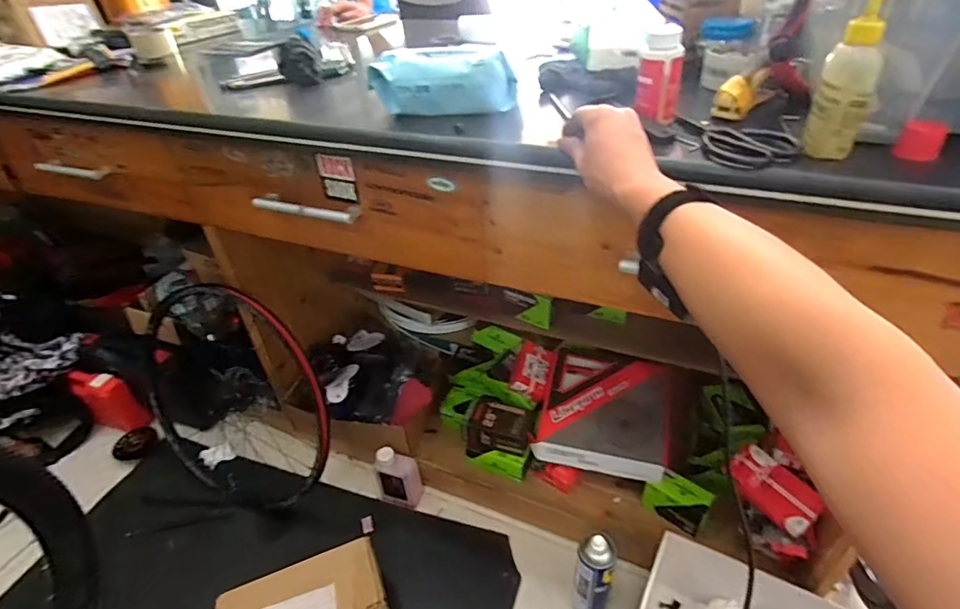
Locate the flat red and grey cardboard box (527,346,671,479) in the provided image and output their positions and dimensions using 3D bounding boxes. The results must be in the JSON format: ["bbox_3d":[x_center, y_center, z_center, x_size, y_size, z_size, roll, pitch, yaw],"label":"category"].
[{"bbox_3d":[0.269,0.222,1.073,0.262,0.043,0.262,12,60,15],"label":"flat red and grey cardboard box"}]

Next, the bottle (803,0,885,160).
[{"bbox_3d":[0.330,-0.197,0.455,0.045,0.124,0.040,19,43,27],"label":"bottle"}]

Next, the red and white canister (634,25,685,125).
[{"bbox_3d":[0.196,-0.248,0.556,0.044,0.092,0.036,10,39,18],"label":"red and white canister"}]

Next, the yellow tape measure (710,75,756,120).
[{"bbox_3d":[0.284,-0.231,0.567,0.041,0.036,0.028,13,40,22],"label":"yellow tape measure"}]

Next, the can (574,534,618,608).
[{"bbox_3d":[0.202,0.489,0.899,0.061,0.256,0.059,-3,37,2],"label":"can"}]

